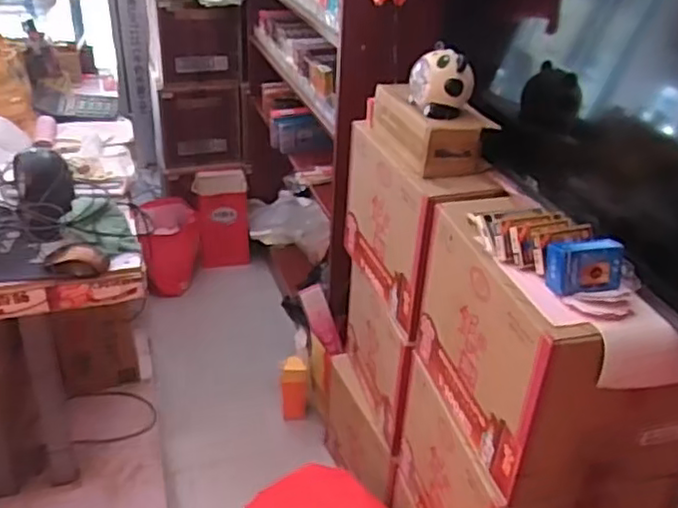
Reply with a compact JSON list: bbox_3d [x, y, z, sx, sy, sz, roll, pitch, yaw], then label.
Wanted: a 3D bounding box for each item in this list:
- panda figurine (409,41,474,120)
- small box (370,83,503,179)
[{"bbox_3d":[0.182,-0.304,1.214,0.081,0.120,0.099,-11,34,-21],"label":"panda figurine"},{"bbox_3d":[0.174,-0.255,1.287,0.148,0.081,0.271,-9,34,-18],"label":"small box"}]

